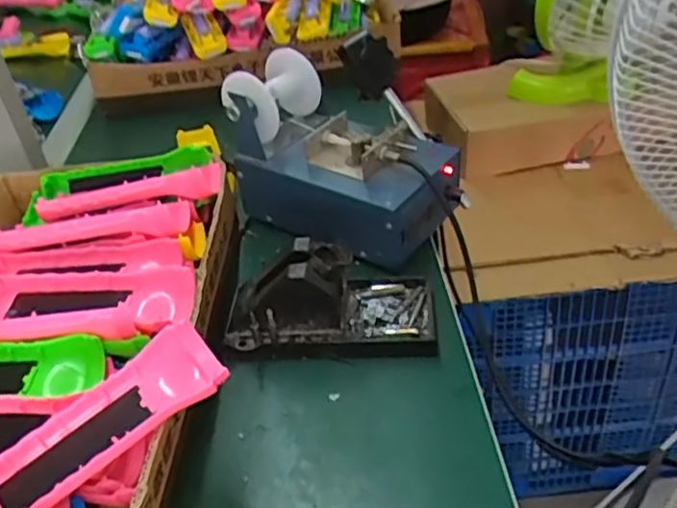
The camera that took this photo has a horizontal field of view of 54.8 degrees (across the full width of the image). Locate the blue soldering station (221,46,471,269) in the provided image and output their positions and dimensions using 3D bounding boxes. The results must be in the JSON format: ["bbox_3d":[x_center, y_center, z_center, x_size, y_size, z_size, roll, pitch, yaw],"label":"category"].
[{"bbox_3d":[0.002,-0.088,0.589,0.198,0.136,0.123,28,49,35],"label":"blue soldering station"}]

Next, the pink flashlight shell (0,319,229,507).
[{"bbox_3d":[-0.135,0.102,0.361,0.155,0.028,0.047,-35,46,-18],"label":"pink flashlight shell"}]

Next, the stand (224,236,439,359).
[{"bbox_3d":[-0.005,0.032,0.497,0.154,0.076,0.073,-3,38,5],"label":"stand"}]

